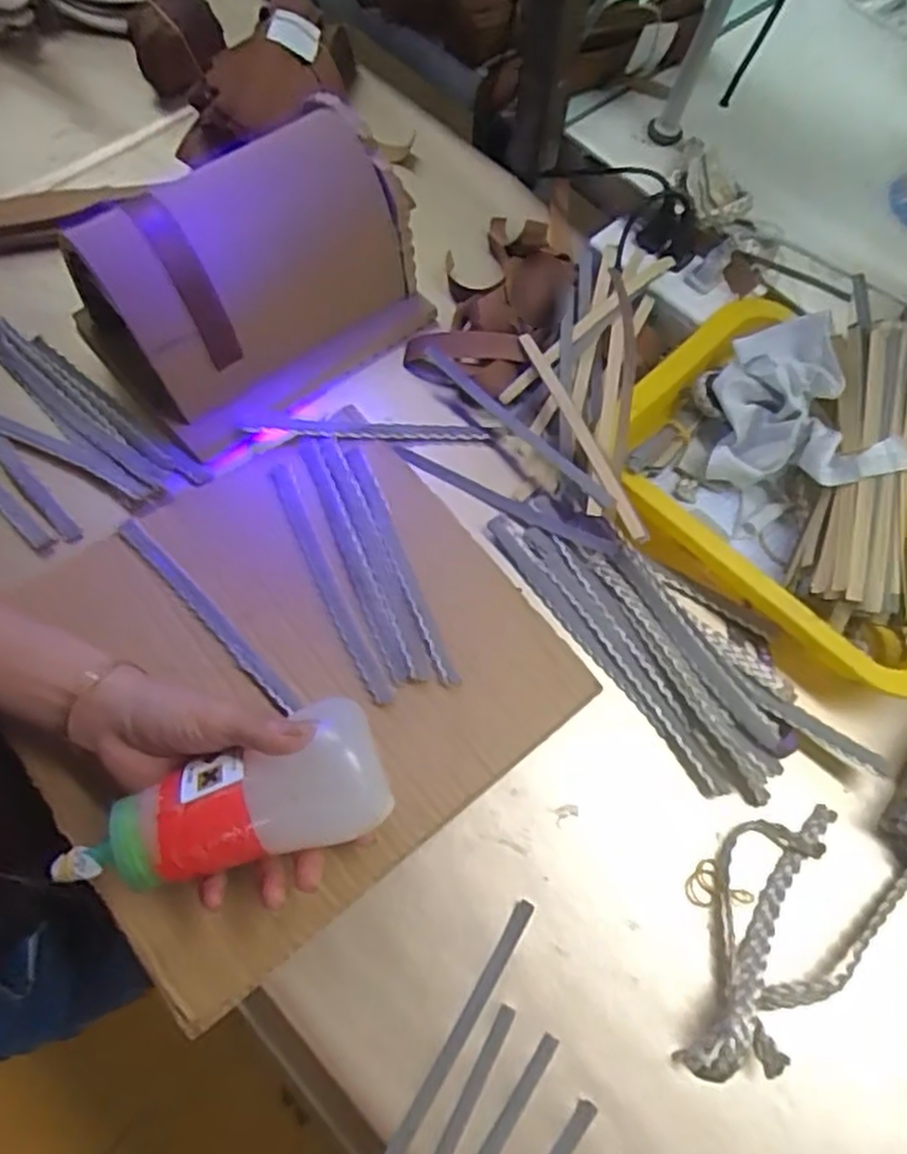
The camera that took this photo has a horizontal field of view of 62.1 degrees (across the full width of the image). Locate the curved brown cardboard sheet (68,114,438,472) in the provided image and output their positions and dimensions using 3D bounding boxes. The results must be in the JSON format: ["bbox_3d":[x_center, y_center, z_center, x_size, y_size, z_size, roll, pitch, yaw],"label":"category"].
[{"bbox_3d":[-0.128,-0.199,0.503,0.206,0.109,0.135,-33,73,-16],"label":"curved brown cardboard sheet"}]

